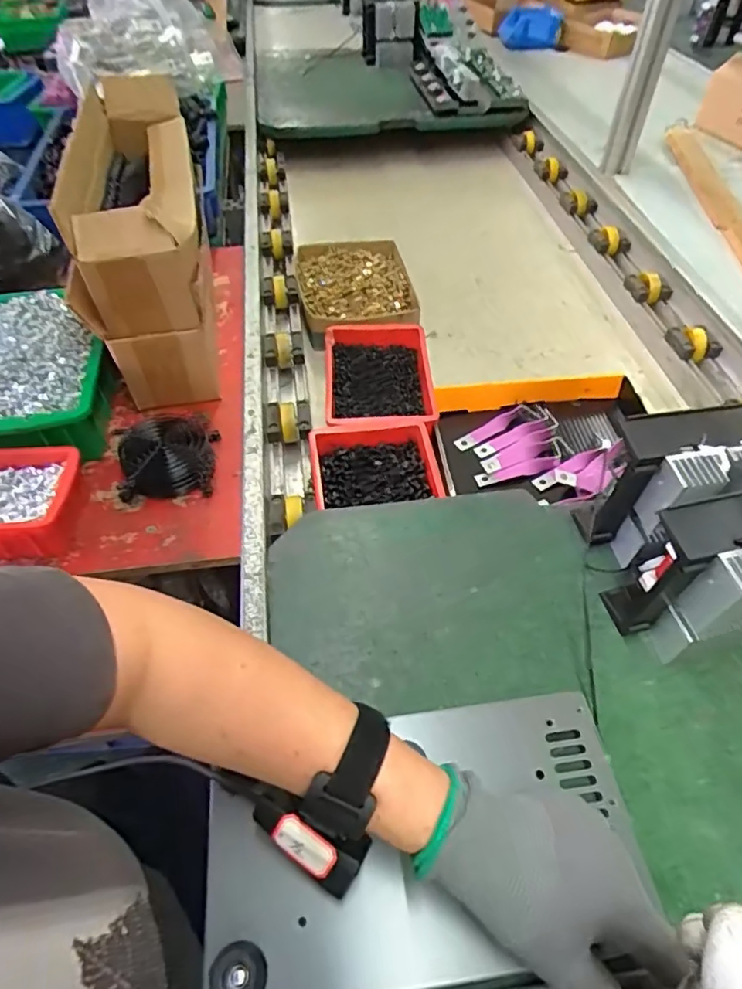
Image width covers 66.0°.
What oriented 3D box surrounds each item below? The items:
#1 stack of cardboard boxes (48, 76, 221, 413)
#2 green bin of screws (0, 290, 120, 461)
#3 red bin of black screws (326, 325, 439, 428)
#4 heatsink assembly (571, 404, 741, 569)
[{"bbox_3d":[-0.279,-0.315,0.707,0.167,0.225,0.411,-17,53,-13],"label":"stack of cardboard boxes"},{"bbox_3d":[-0.385,-0.134,0.632,0.185,0.076,0.242,-10,52,-7],"label":"green bin of screws"},{"bbox_3d":[0.008,-0.144,0.747,0.137,0.059,0.204,-4,51,-2],"label":"red bin of black screws"},{"bbox_3d":[0.259,0.000,0.473,0.138,0.127,0.087,-7,51,-4],"label":"heatsink assembly"}]

